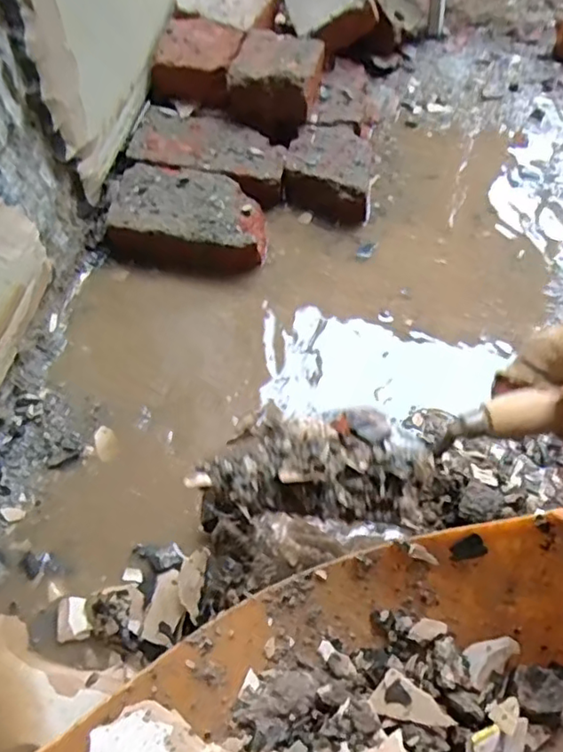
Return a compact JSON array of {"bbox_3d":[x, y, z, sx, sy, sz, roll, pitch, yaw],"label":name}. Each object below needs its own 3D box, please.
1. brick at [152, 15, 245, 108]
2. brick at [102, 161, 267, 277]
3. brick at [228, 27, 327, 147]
[{"bbox_3d":[-0.107,-0.409,0.784,0.105,0.070,0.103,9,56,10],"label":"brick"},{"bbox_3d":[-0.112,-0.184,0.705,0.186,0.057,0.115,6,58,4],"label":"brick"},{"bbox_3d":[-0.006,-0.377,0.768,0.107,0.075,0.112,12,57,12],"label":"brick"}]

